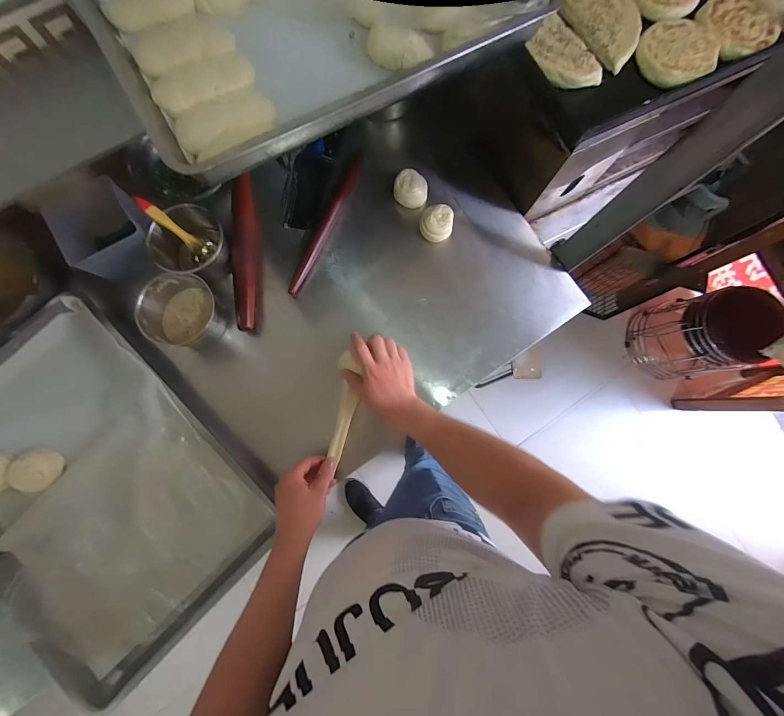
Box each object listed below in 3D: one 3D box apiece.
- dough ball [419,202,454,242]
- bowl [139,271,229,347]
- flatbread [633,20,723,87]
[{"bbox_3d":[0.090,-0.272,0.659,0.068,0.041,0.069,0,80,-3],"label":"dough ball"},{"bbox_3d":[-0.374,-0.082,0.601,0.121,0.073,0.120,0,80,-3],"label":"bowl"},{"bbox_3d":[0.474,-0.510,0.546,0.126,0.012,0.120,0,80,-3],"label":"flatbread"}]

